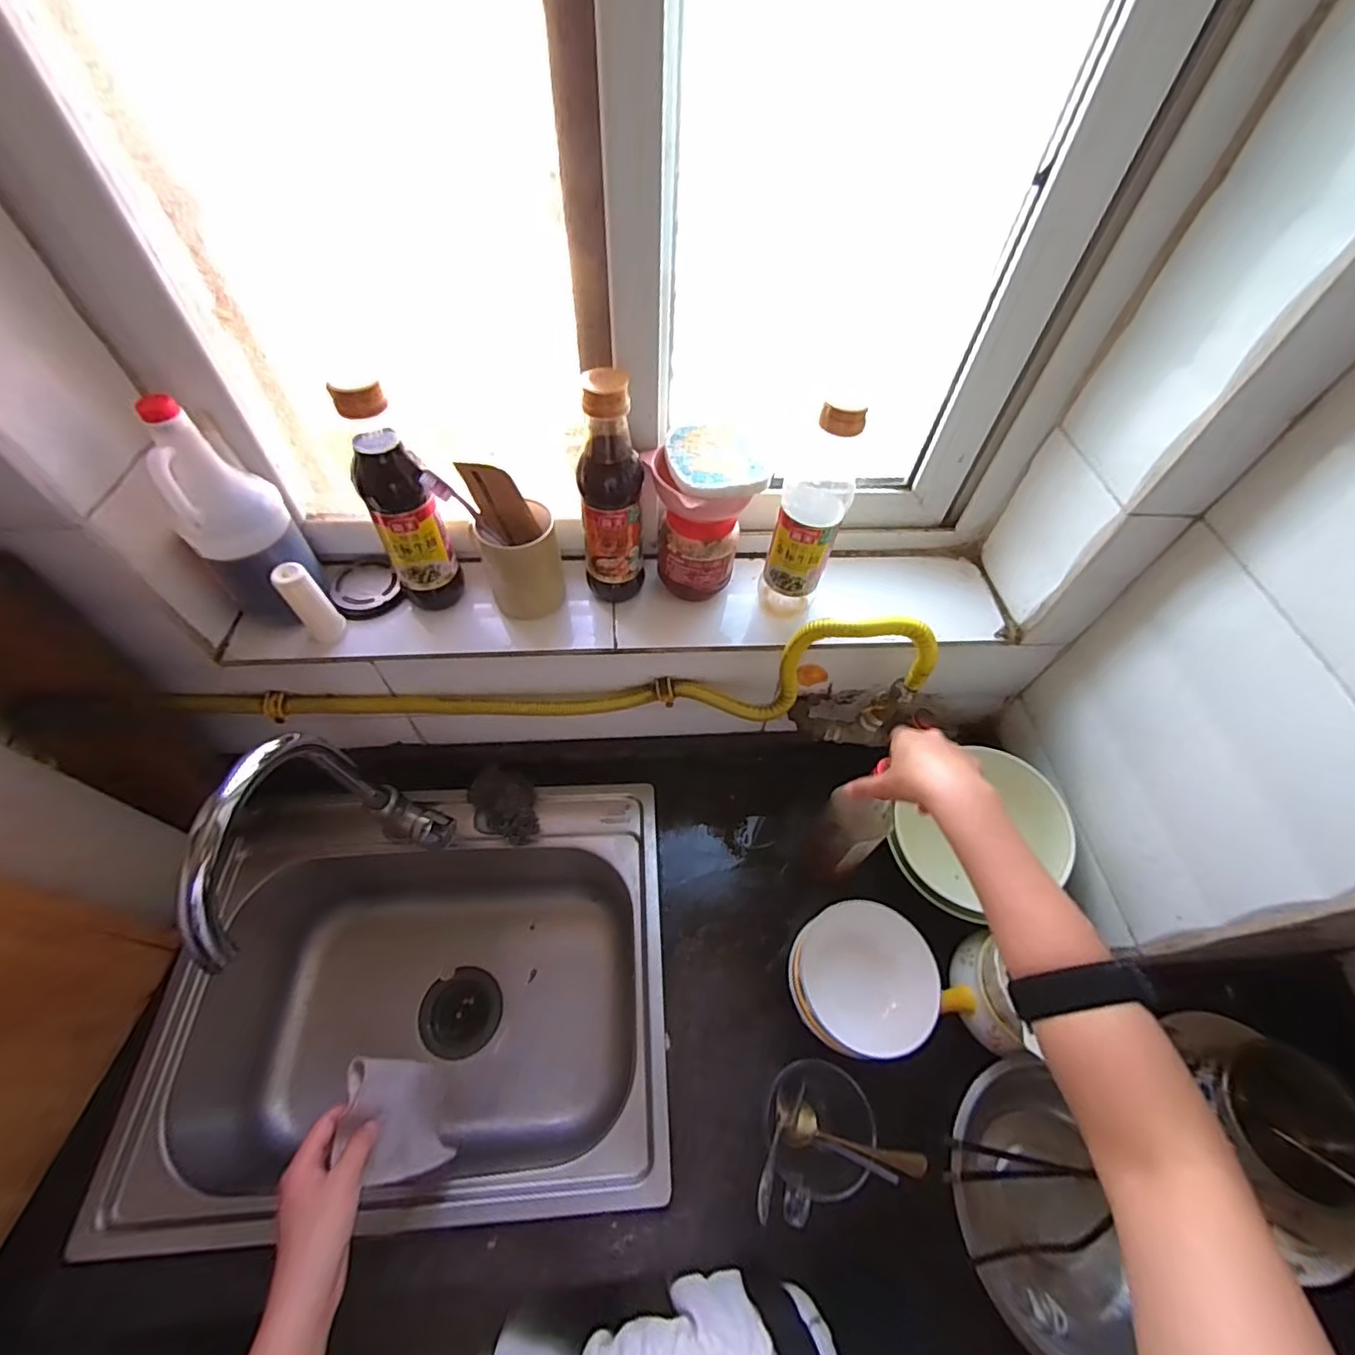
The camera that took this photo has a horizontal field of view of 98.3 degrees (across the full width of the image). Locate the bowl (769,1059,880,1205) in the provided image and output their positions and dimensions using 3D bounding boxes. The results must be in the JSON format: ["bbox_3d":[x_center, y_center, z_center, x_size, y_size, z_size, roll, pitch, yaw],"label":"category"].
[{"bbox_3d":[0.138,0.441,0.583,0.106,0.082,0.096,-38,66,-25],"label":"bowl"}]

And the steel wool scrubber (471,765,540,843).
[{"bbox_3d":[-0.221,0.163,0.764,0.090,0.066,0.079,23,58,12],"label":"steel wool scrubber"}]

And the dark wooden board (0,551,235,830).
[{"bbox_3d":[-0.577,0.014,0.551,0.128,0.450,0.021,-14,52,-13],"label":"dark wooden board"}]

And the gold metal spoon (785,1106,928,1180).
[{"bbox_3d":[0.166,0.437,0.548,0.017,0.143,0.034,36,52,-27],"label":"gold metal spoon"}]

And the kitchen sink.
[{"bbox_3d":[-0.291,0.392,0.748,0.532,0.220,0.433,-1,56,-4],"label":"kitchen sink"}]

